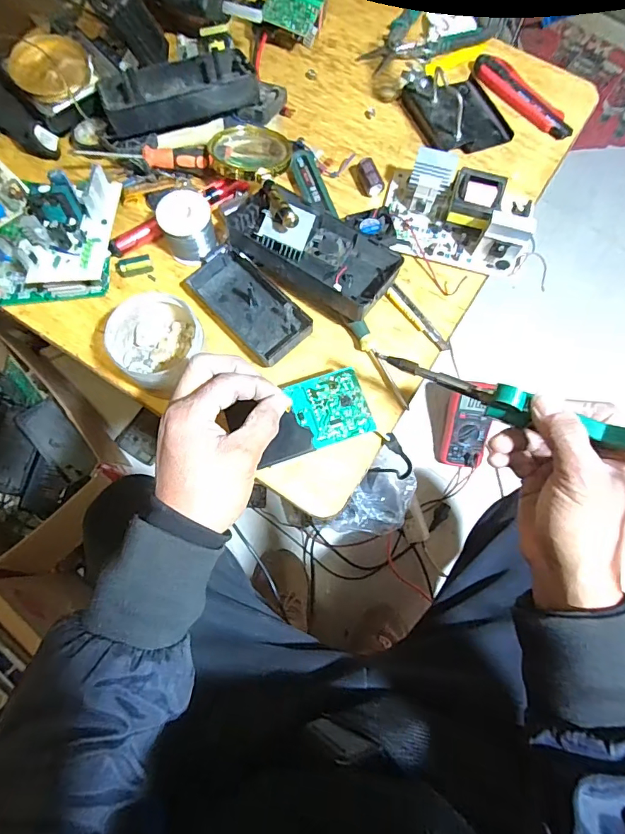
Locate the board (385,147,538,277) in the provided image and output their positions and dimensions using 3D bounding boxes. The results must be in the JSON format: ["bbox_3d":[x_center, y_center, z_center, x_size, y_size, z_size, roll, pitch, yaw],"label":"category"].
[{"bbox_3d":[0.160,-0.225,0.484,0.158,0.054,0.107,16,74,4],"label":"board"}]

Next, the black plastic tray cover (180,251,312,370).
[{"bbox_3d":[-0.066,-0.114,0.465,0.064,0.025,0.135,-42,78,-12],"label":"black plastic tray cover"}]

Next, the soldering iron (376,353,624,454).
[{"bbox_3d":[0.154,-0.008,0.324,0.231,0.031,0.022,22,72,33],"label":"soldering iron"}]

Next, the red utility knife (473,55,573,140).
[{"bbox_3d":[0.261,-0.400,0.559,0.149,0.017,0.036,42,77,11],"label":"red utility knife"}]

